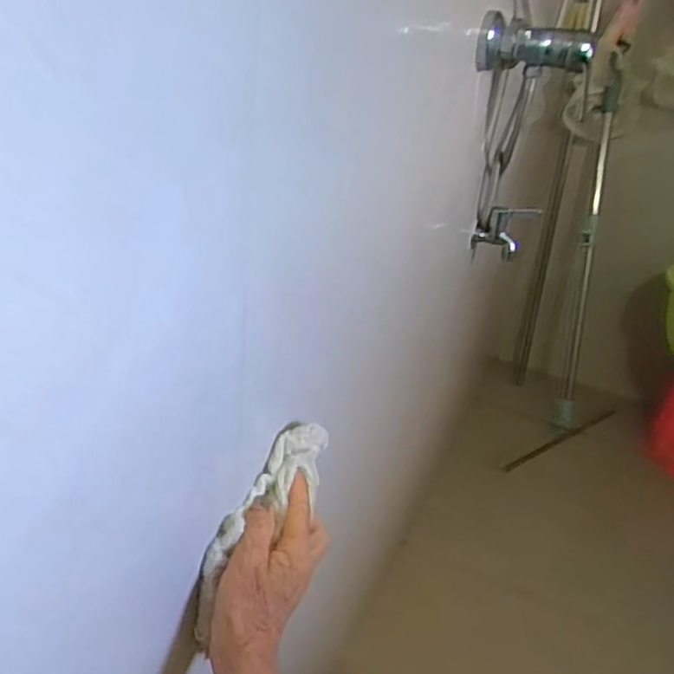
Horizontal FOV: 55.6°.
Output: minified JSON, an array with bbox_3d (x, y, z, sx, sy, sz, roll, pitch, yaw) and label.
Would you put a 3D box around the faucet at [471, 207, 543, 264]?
[{"bbox_3d":[0.259,-0.159,0.993,0.092,0.093,0.043,15,25,17],"label":"faucet"}]

